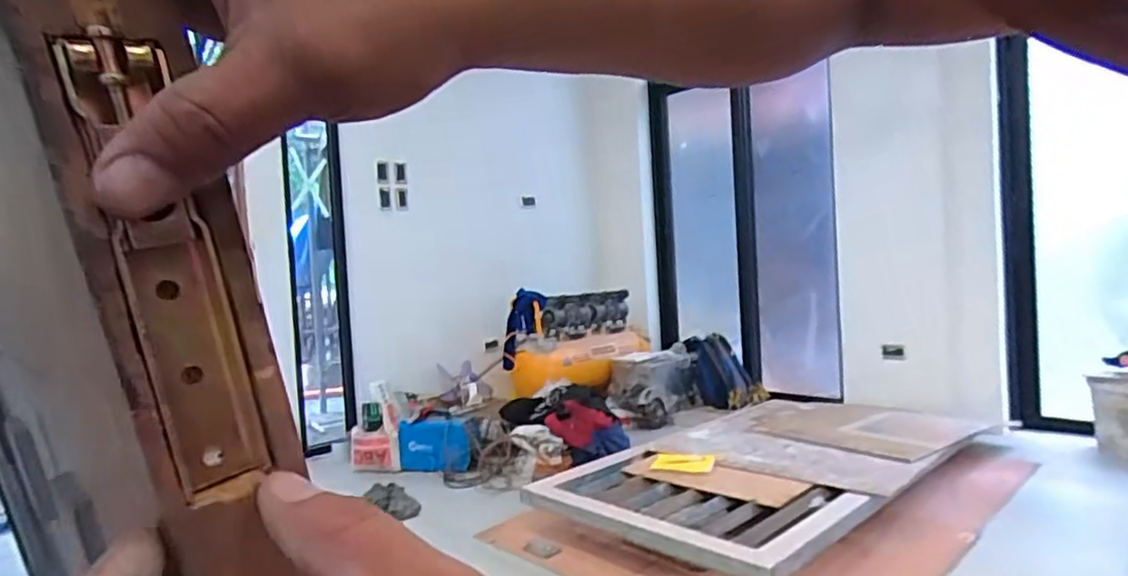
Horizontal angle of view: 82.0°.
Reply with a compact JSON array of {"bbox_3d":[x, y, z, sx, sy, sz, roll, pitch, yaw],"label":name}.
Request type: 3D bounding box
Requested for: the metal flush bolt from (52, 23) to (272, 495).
[{"bbox_3d":[-0.112,-0.004,0.181,0.019,0.126,0.027,-2,15,24],"label":"metal flush bolt"}]

